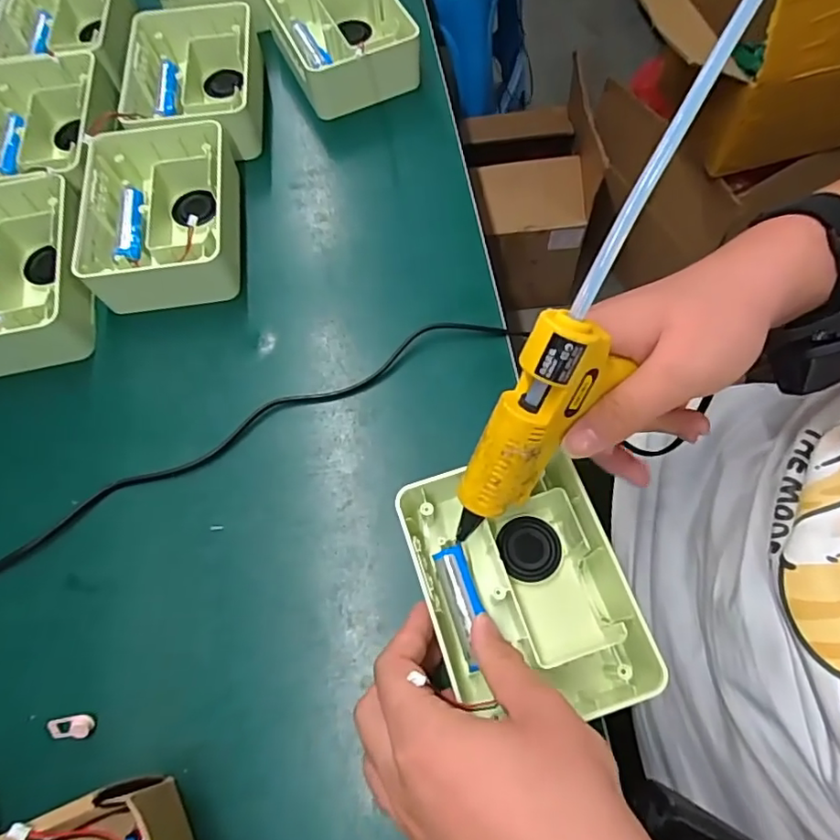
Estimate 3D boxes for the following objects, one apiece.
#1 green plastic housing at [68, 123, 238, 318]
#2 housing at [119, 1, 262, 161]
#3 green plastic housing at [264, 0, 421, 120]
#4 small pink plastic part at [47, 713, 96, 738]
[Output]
[{"bbox_3d":[-0.198,-0.159,0.445,0.120,0.047,0.145,-9,66,-3],"label":"green plastic housing"},{"bbox_3d":[-0.197,-0.297,0.502,0.117,0.045,0.152,-8,66,-2],"label":"housing"},{"bbox_3d":[-0.072,-0.351,0.523,0.103,0.056,0.145,-22,67,-8],"label":"green plastic housing"},{"bbox_3d":[-0.197,0.173,0.321,0.024,0.005,0.012,-4,66,-1],"label":"small pink plastic part"}]

